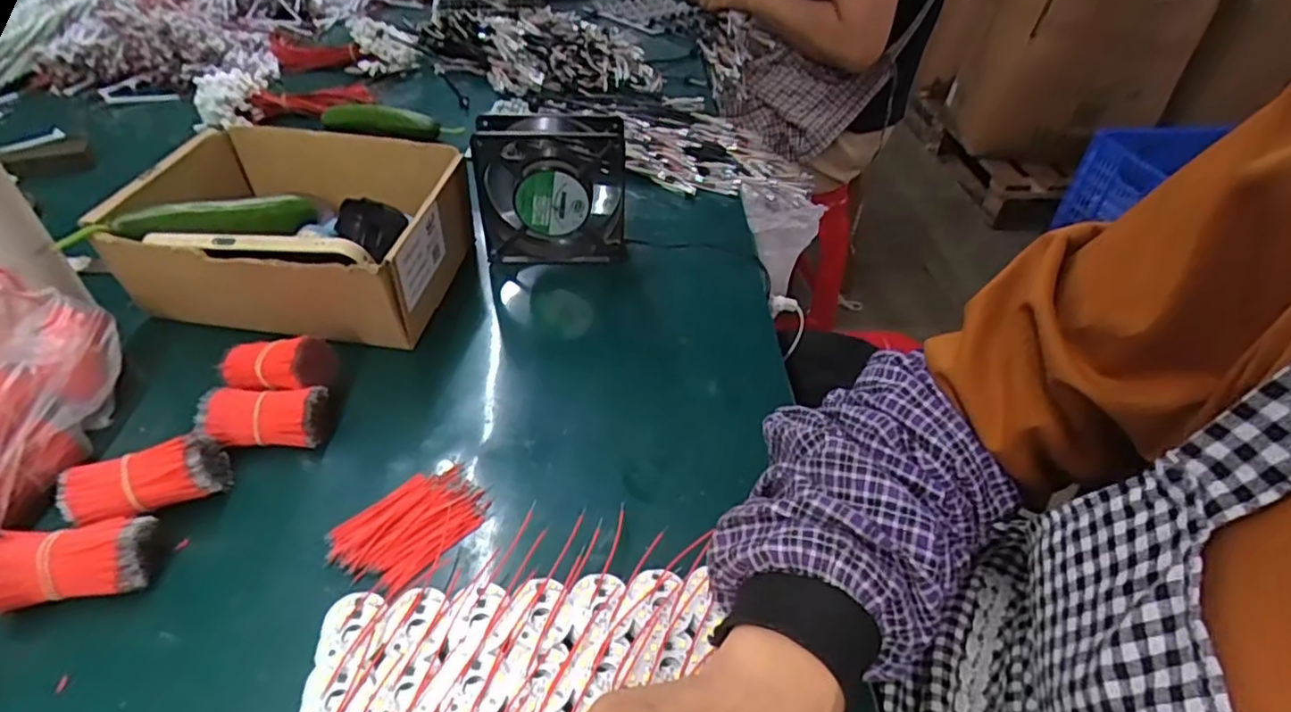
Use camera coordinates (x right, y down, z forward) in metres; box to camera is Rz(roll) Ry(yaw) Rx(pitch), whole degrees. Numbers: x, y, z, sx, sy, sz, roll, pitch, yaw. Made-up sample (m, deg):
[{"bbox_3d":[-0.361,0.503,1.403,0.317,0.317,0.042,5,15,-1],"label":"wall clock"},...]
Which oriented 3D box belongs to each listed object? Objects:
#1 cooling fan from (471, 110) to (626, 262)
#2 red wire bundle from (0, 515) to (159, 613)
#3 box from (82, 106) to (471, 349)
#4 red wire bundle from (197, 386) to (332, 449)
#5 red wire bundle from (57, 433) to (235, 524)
[{"bbox_3d":[-0.078,-0.142,0.552,0.118,0.115,0.048,2,41,-2],"label":"cooling fan"},{"bbox_3d":[-0.299,0.106,0.333,0.071,0.039,0.034,-10,43,-15],"label":"red wire bundle"},{"bbox_3d":[-0.269,-0.098,0.517,0.219,0.089,0.171,8,41,5],"label":"box"},{"bbox_3d":[-0.242,0.041,0.413,0.072,0.029,0.038,0,41,-4],"label":"red wire bundle"},{"bbox_3d":[-0.286,0.073,0.371,0.076,0.035,0.031,-17,45,-22],"label":"red wire bundle"}]

